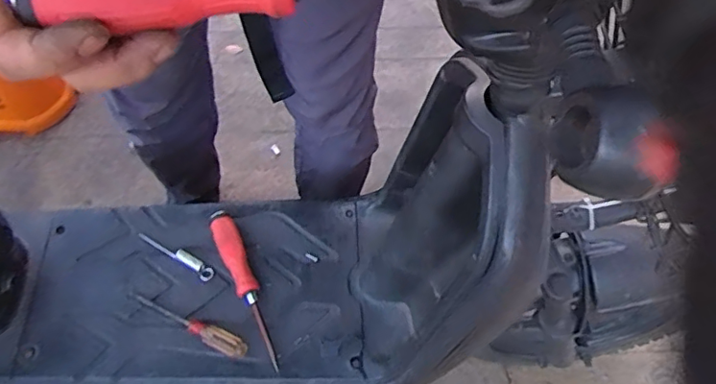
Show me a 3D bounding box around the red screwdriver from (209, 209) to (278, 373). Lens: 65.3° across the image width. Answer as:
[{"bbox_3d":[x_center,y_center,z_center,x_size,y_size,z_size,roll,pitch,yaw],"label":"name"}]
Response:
[{"bbox_3d":[-0.136,0.110,0.668,0.030,0.022,0.211,-22,64,-13],"label":"red screwdriver"}]

